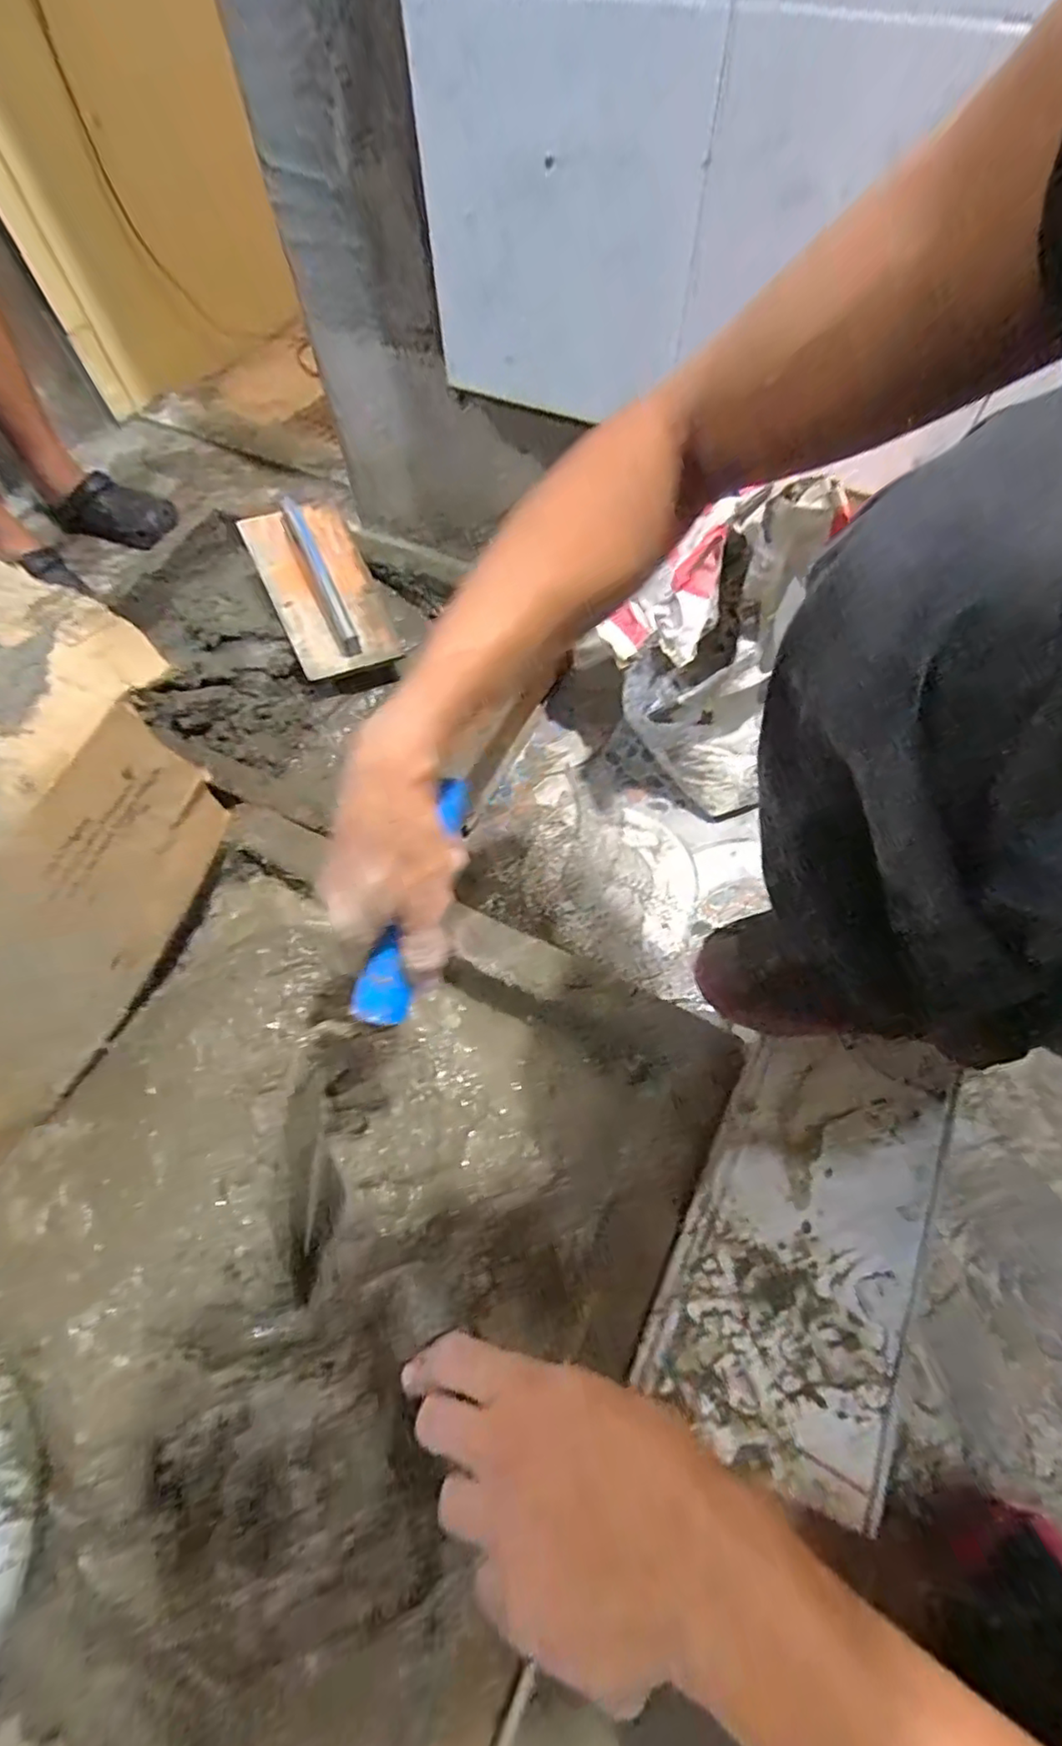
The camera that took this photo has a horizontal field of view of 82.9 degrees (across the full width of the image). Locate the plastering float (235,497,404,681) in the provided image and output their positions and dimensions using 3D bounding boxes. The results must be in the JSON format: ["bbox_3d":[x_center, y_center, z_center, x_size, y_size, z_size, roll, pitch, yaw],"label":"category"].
[{"bbox_3d":[-0.284,-0.394,0.817,0.139,0.041,0.273,-25,79,-15],"label":"plastering float"}]

